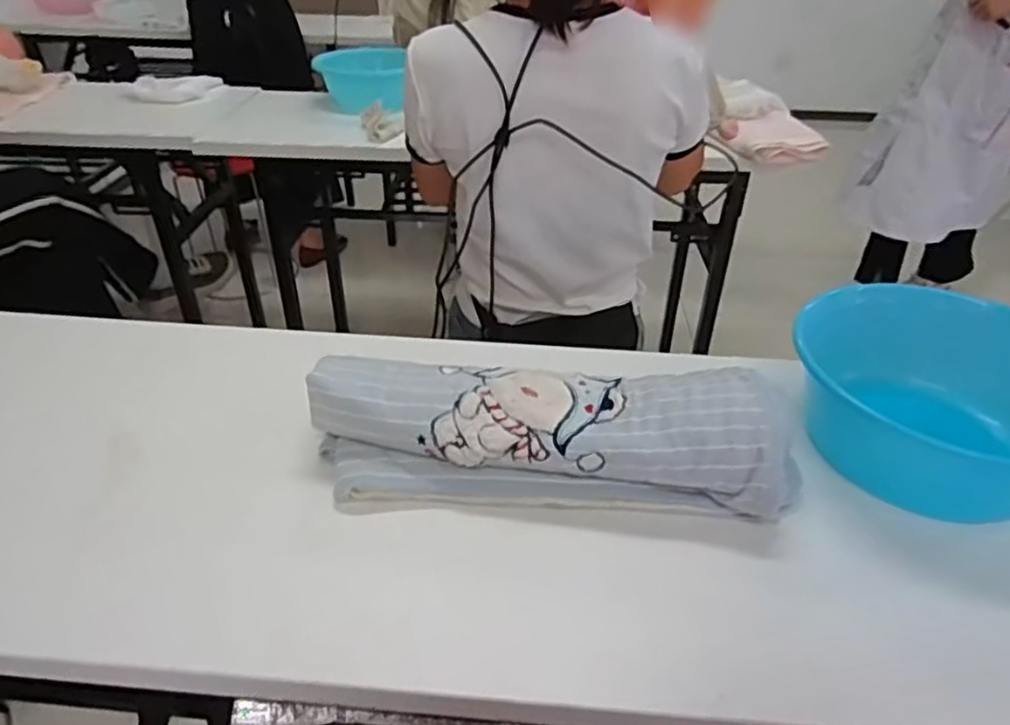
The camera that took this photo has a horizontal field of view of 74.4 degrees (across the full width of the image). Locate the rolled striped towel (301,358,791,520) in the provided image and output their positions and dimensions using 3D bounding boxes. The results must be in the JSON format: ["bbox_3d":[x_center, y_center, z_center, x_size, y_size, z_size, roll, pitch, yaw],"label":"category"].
[{"bbox_3d":[0.043,0.057,0.553,0.403,0.083,0.109,4,36,3],"label":"rolled striped towel"}]

